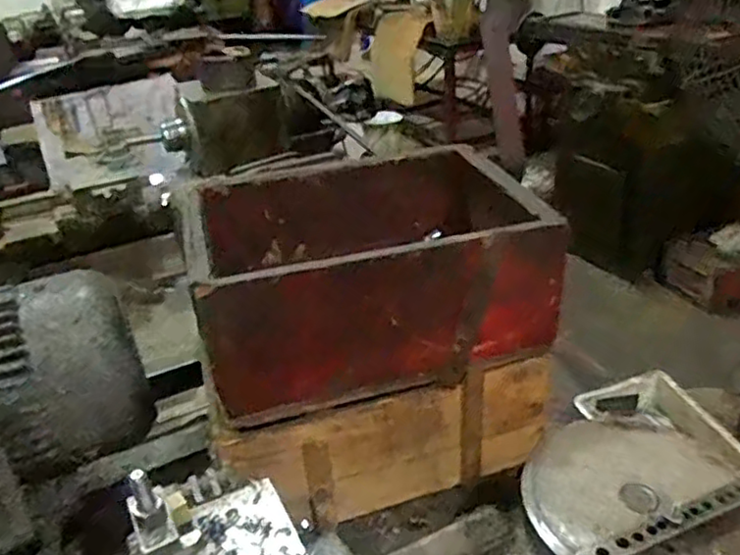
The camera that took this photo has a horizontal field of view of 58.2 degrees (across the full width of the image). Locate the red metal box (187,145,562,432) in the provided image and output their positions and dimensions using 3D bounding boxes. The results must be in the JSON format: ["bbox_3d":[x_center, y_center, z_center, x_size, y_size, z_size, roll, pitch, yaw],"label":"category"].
[{"bbox_3d":[-0.001,-0.018,0.732,0.358,0.156,0.256,-13,30,-12],"label":"red metal box"}]

